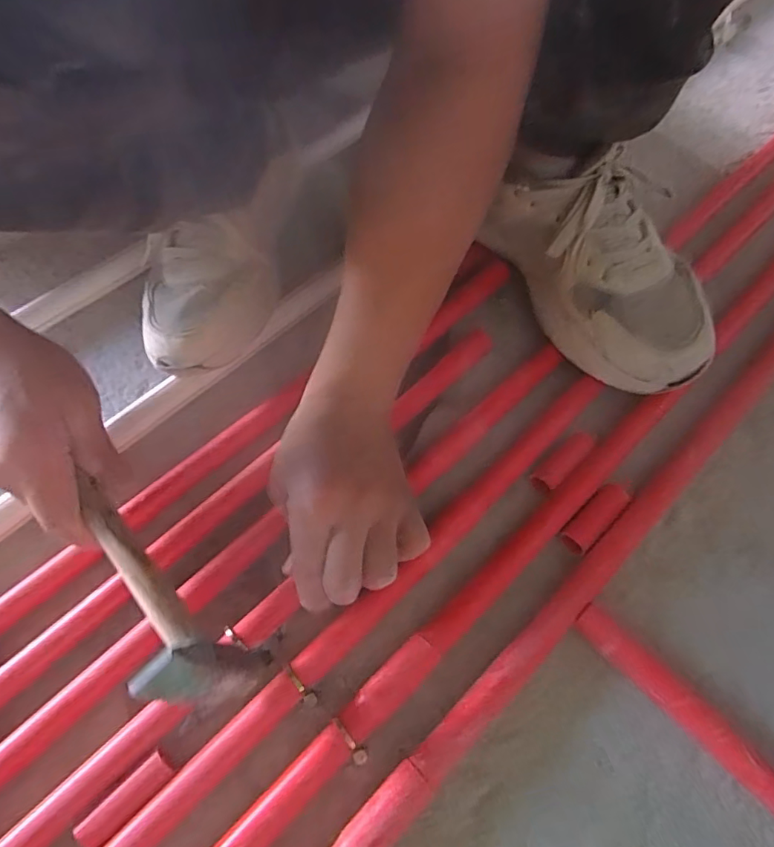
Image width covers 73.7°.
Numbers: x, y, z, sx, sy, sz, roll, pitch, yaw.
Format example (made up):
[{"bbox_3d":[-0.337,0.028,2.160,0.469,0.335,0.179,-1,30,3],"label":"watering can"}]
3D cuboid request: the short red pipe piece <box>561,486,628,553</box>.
[{"bbox_3d":[0.147,0.066,0.364,0.055,0.018,0.019,-42,67,-19],"label":"short red pipe piece"}]

